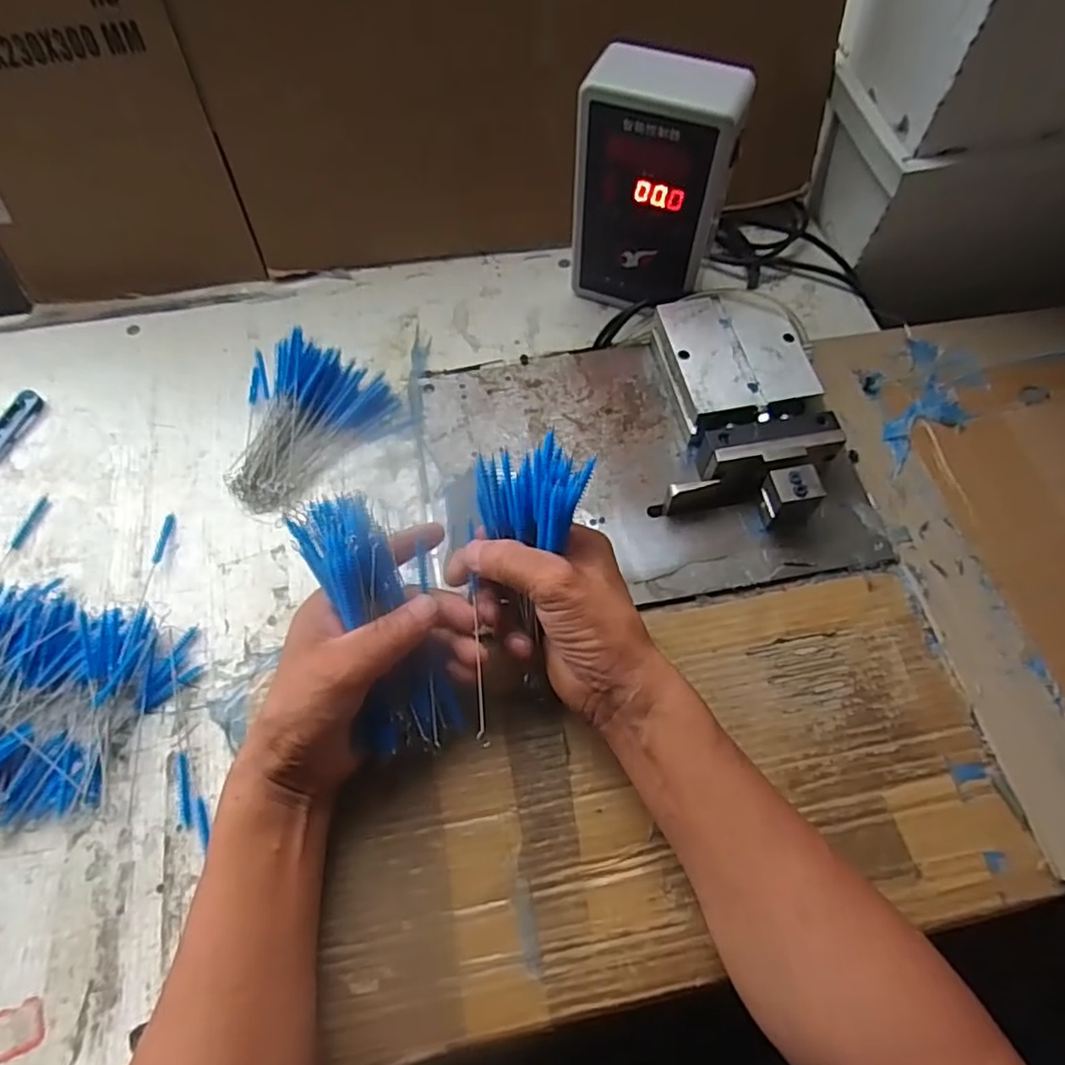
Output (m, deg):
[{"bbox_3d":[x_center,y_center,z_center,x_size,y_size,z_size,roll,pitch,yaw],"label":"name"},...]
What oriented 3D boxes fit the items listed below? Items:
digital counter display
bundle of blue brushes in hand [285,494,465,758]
[{"bbox_3d":[0.091,-0.255,0.501,0.109,0.181,0.059,21,65,12],"label":"digital counter display"},{"bbox_3d":[-0.090,0.056,0.375,0.053,0.031,0.159,-21,97,-9],"label":"bundle of blue brushes in hand"}]

